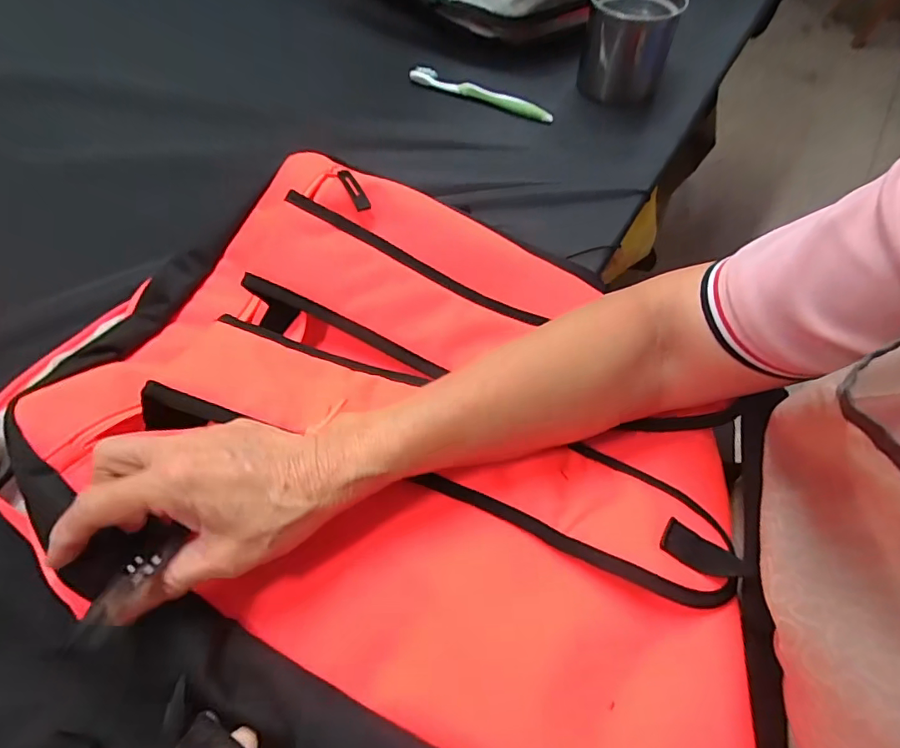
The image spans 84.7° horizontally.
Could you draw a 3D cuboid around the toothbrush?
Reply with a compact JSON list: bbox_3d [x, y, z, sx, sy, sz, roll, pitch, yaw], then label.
[{"bbox_3d":[0.036,-0.337,0.592,0.183,0.018,0.013,27,62,15],"label":"toothbrush"}]

